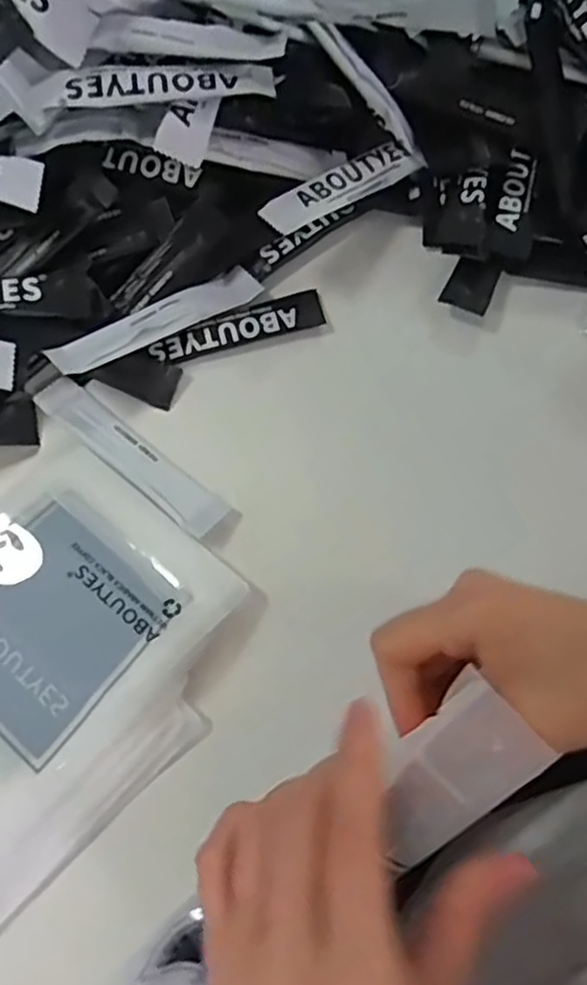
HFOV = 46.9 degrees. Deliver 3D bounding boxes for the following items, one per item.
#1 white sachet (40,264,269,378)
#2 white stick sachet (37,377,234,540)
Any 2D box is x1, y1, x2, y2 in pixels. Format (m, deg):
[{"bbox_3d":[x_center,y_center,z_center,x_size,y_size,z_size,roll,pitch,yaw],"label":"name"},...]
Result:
[{"bbox_3d":[-0.072,-0.092,0.363,0.117,0.013,0.027,-30,77,-20],"label":"white sachet"},{"bbox_3d":[-0.086,-0.021,0.357,0.121,0.010,0.024,38,80,10],"label":"white stick sachet"}]

